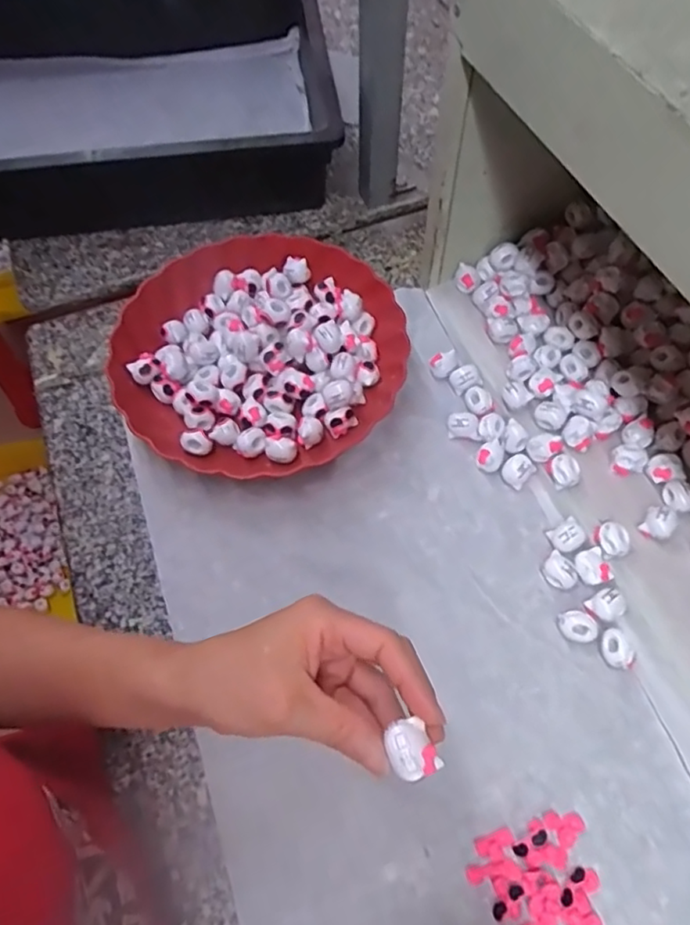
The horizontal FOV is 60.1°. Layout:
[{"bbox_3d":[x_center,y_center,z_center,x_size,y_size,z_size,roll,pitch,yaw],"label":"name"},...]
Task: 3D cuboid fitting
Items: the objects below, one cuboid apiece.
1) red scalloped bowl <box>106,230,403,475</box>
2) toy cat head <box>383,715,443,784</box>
[{"bbox_3d":[-0.071,-0.097,0.520,0.241,0.049,0.226,-3,63,0],"label":"red scalloped bowl"},{"bbox_3d":[0.030,0.131,0.271,0.020,0.007,0.026,-26,65,-11],"label":"toy cat head"}]

